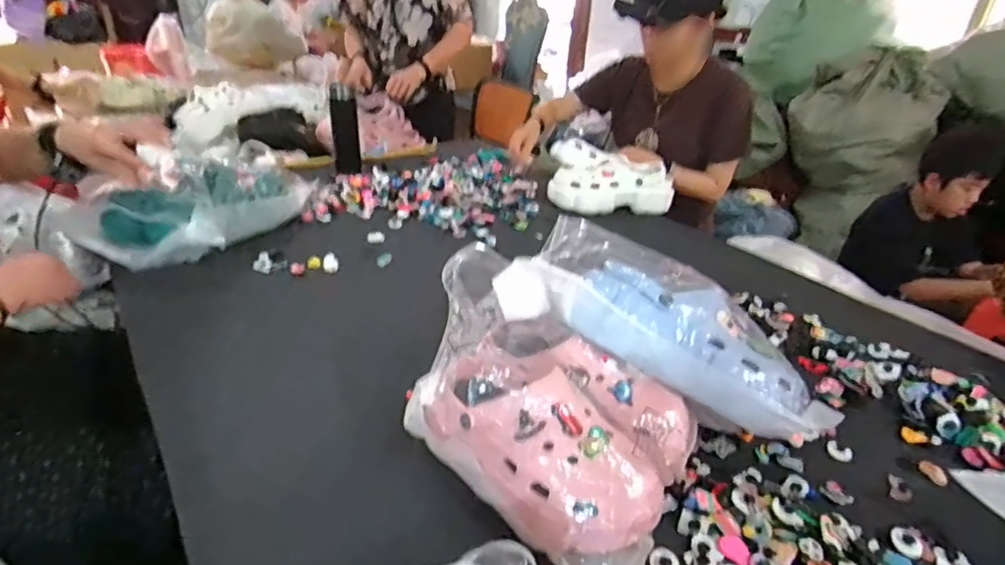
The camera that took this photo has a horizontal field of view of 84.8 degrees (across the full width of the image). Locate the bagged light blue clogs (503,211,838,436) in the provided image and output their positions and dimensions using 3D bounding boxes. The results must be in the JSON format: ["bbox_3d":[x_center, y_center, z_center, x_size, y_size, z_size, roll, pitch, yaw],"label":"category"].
[{"bbox_3d":[0.173,0.049,0.589,0.338,0.098,0.158,30,36,8],"label":"bagged light blue clogs"}]

